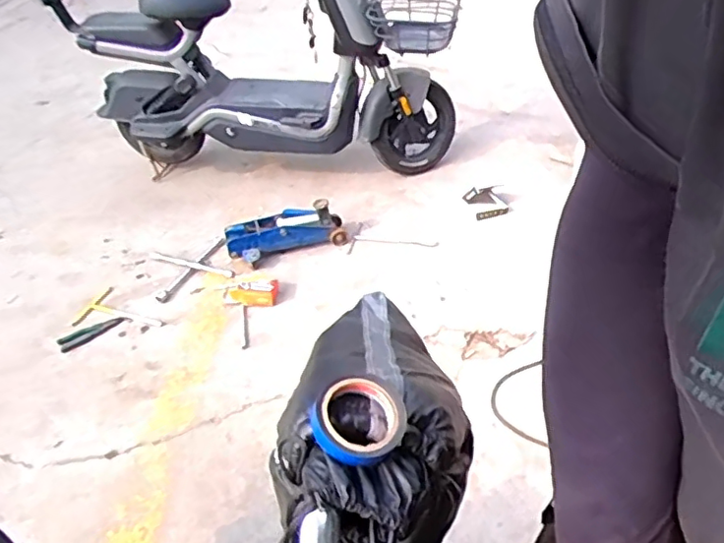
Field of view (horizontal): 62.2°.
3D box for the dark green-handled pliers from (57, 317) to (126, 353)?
[{"bbox_3d":[-0.776,0.178,1.731,0.183,0.026,0.063,-27,46,-24],"label":"dark green-handled pliers"}]

